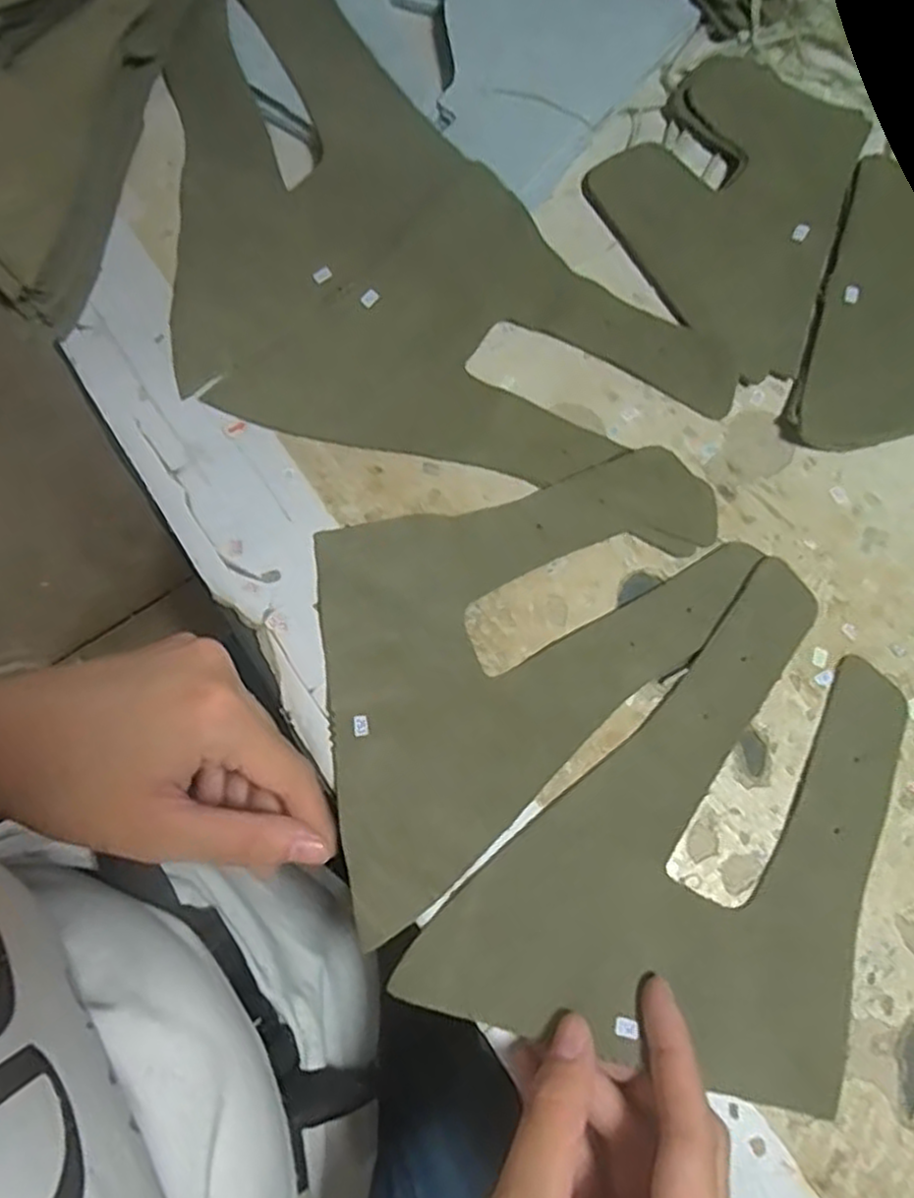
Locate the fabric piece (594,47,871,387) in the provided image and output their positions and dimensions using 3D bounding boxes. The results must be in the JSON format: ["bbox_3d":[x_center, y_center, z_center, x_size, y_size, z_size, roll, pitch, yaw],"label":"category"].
[{"bbox_3d":[0.134,-0.184,0.341,0.122,0.006,0.140,40,79,10],"label":"fabric piece"}]

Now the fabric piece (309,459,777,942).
[{"bbox_3d":[0.013,0.010,0.291,0.199,0.010,0.126,-38,78,-9],"label":"fabric piece"}]

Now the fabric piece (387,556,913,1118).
[{"bbox_3d":[0.097,0.100,0.264,0.126,0.010,0.203,44,77,10],"label":"fabric piece"}]

